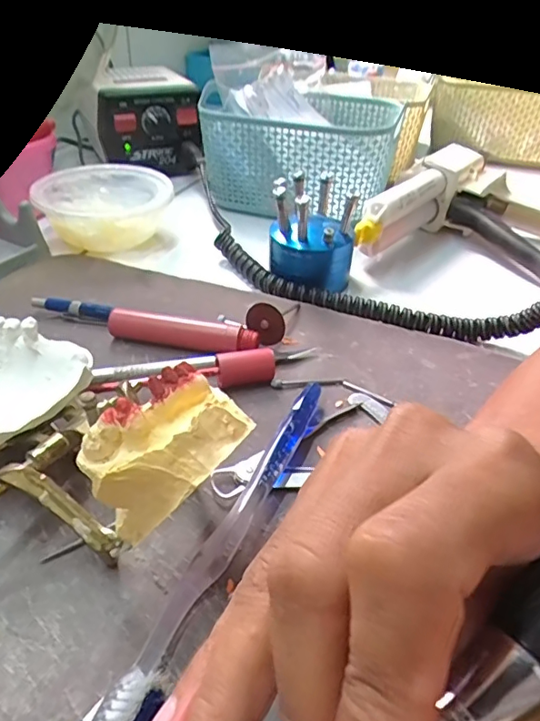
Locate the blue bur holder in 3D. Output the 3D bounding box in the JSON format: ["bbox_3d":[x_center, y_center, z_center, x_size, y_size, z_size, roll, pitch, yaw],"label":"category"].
[{"bbox_3d":[0.029,-0.086,0.371,0.056,0.064,0.055,3,38,4],"label":"blue bur holder"}]

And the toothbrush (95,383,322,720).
[{"bbox_3d":[-0.016,0.066,0.206,0.021,0.023,0.183,13,39,15],"label":"toothbrush"}]

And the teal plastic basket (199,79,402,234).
[{"bbox_3d":[0.025,-0.184,0.488,0.160,0.081,0.120,8,38,8],"label":"teal plastic basket"}]

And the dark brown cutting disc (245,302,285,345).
[{"bbox_3d":[-0.002,-0.022,0.317,0.025,0.021,0.004,47,30,11],"label":"dark brown cutting disc"}]

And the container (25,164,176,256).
[{"bbox_3d":[-0.130,-0.122,0.432,0.099,0.046,0.099,0,38,0],"label":"container"}]

